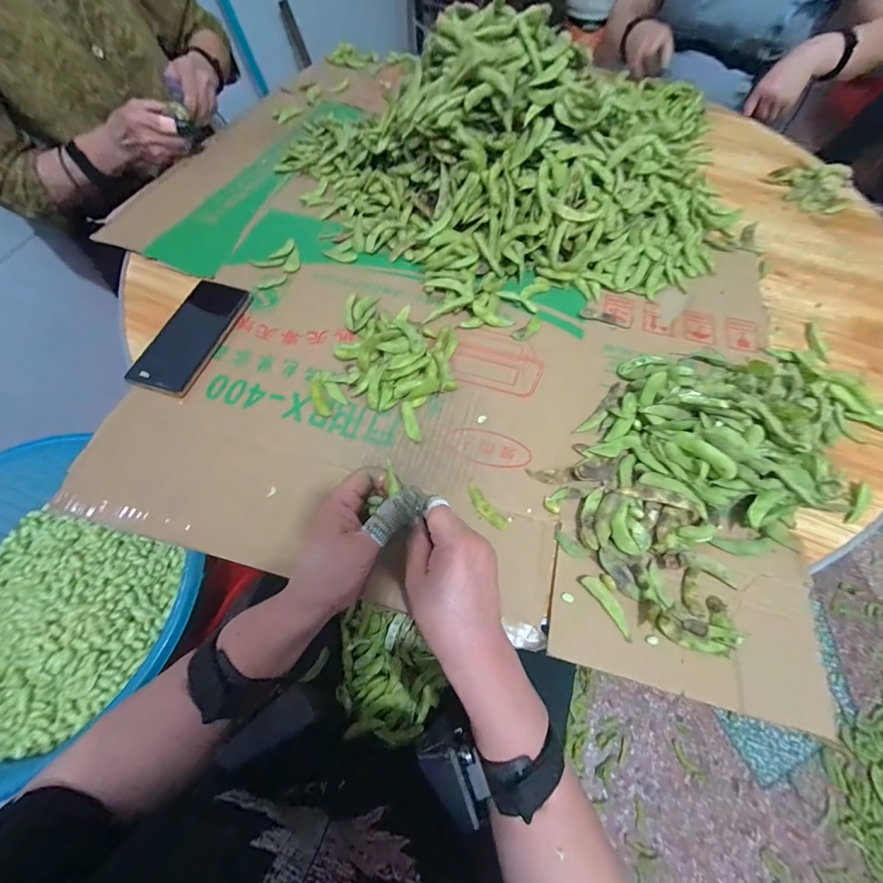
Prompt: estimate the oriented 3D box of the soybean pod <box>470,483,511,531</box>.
[{"bbox_3d":[0.045,0.067,0.393,0.017,0.004,0.055,-40,72,-17],"label":"soybean pod"}]

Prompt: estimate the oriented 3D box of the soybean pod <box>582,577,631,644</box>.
[{"bbox_3d":[0.150,0.146,0.349,0.016,0.008,0.059,-31,69,-14],"label":"soybean pod"}]

